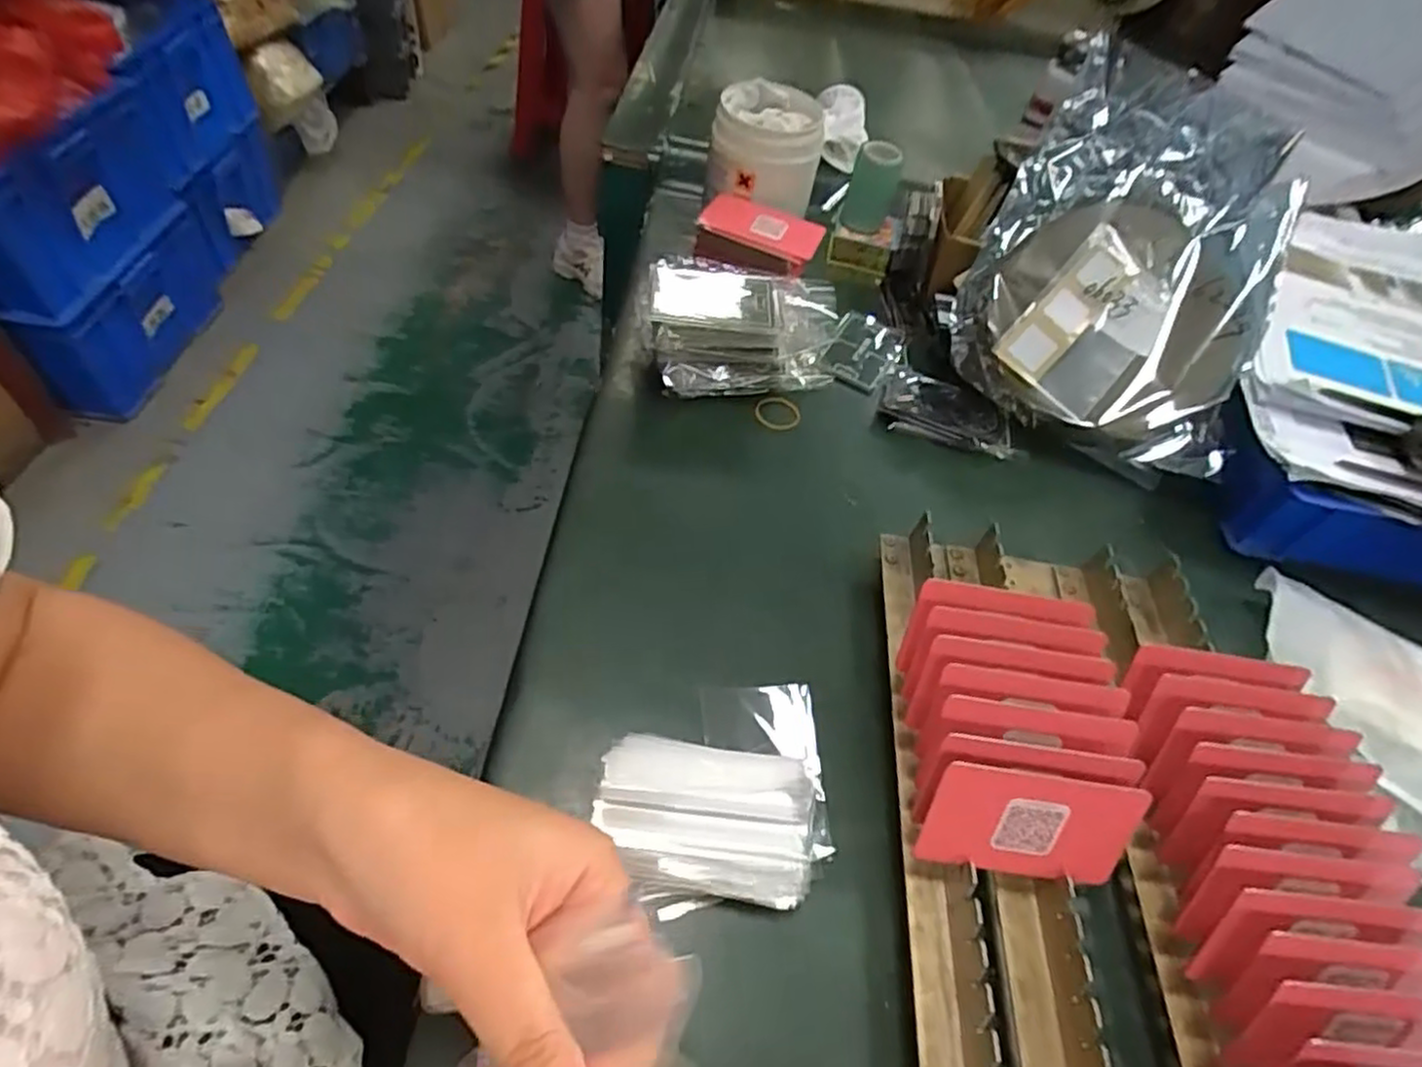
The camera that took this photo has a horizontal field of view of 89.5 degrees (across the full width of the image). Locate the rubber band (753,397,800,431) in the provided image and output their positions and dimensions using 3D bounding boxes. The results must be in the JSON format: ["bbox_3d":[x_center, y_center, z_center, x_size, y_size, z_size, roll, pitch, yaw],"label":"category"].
[{"bbox_3d":[0.048,-0.088,0.524,0.033,0.004,0.028,5,62,-4],"label":"rubber band"}]

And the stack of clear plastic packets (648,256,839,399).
[{"bbox_3d":[0.023,-0.148,0.524,0.136,0.073,0.095,-1,52,-8],"label":"stack of clear plastic packets"}]

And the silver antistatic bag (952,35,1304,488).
[{"bbox_3d":[0.303,-0.201,0.526,0.199,0.065,0.275,18,84,8],"label":"silver antistatic bag"}]

